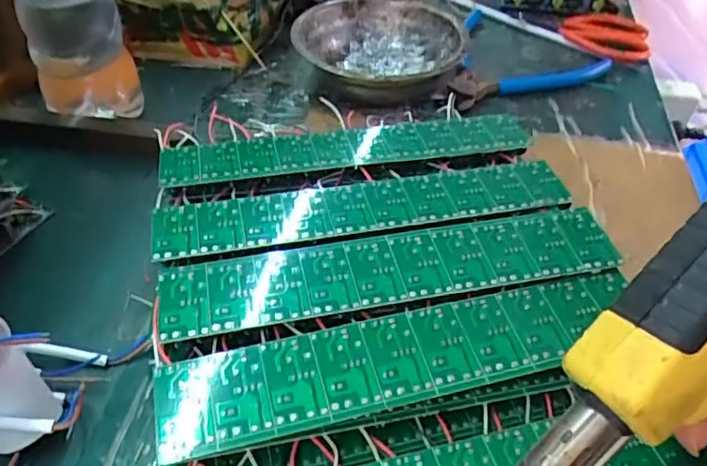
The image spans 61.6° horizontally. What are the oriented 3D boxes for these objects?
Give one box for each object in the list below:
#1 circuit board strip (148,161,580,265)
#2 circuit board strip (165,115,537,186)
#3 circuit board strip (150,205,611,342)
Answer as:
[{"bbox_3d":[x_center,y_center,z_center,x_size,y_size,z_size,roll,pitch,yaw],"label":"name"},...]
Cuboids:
[{"bbox_3d":[0.007,-0.015,0.289,0.199,0.004,0.036,-8,45,-11],"label":"circuit board strip"},{"bbox_3d":[-0.001,-0.049,0.329,0.202,0.006,0.036,-8,45,-11],"label":"circuit board strip"},{"bbox_3d":[0.019,0.015,0.263,0.200,0.005,0.039,-8,45,-10],"label":"circuit board strip"}]

